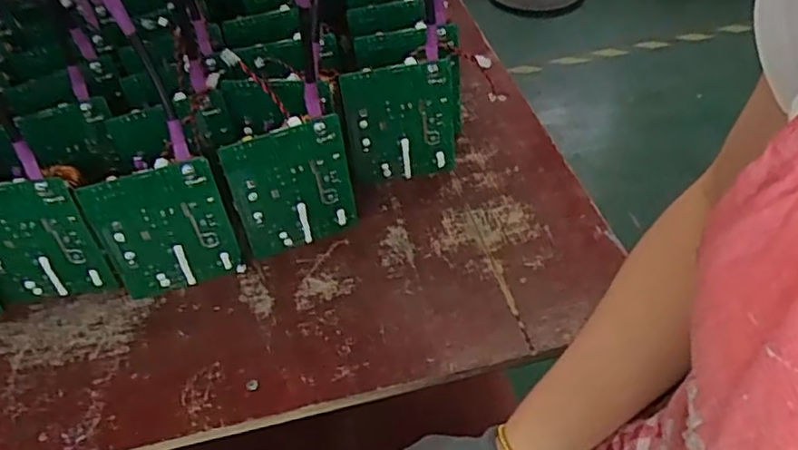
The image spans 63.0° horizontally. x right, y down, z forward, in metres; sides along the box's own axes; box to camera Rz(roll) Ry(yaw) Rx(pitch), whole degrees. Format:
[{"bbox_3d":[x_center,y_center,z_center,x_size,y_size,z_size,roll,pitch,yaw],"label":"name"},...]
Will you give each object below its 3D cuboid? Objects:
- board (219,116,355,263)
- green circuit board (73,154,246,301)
[{"bbox_3d":[-0.108,-0.036,0.672,0.120,0.147,0.025,-20,50,-15],"label":"board"},{"bbox_3d":[-0.229,0.005,0.640,0.118,0.148,0.010,-18,43,-11],"label":"green circuit board"}]

